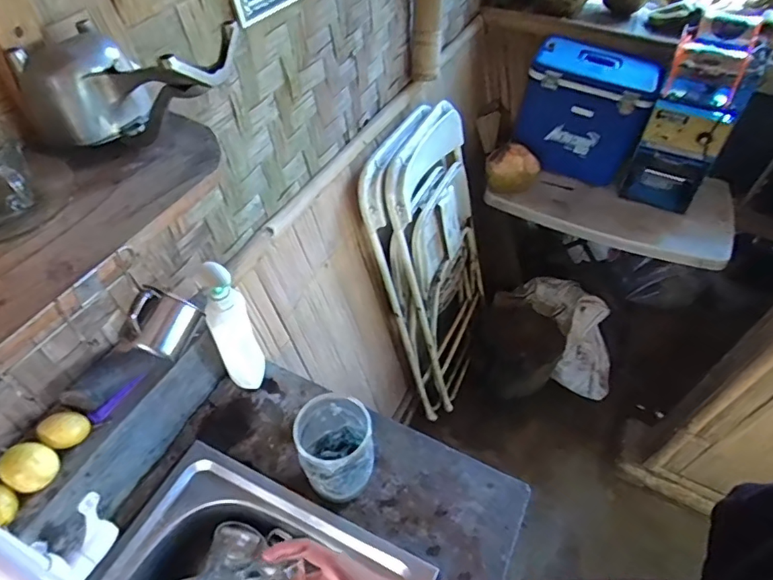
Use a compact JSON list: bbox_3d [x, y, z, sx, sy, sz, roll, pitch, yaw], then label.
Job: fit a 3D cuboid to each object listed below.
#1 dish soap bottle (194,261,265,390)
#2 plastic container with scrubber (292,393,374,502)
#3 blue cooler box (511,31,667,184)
[{"bbox_3d":[-0.231,0.063,0.771,0.057,0.239,0.065,-17,52,-17],"label":"dish soap bottle"},{"bbox_3d":[-0.071,0.221,0.703,0.095,0.149,0.098,2,49,-2],"label":"plastic container with scrubber"},{"bbox_3d":[0.636,-0.582,1.638,0.367,0.337,0.249,25,52,17],"label":"blue cooler box"}]

